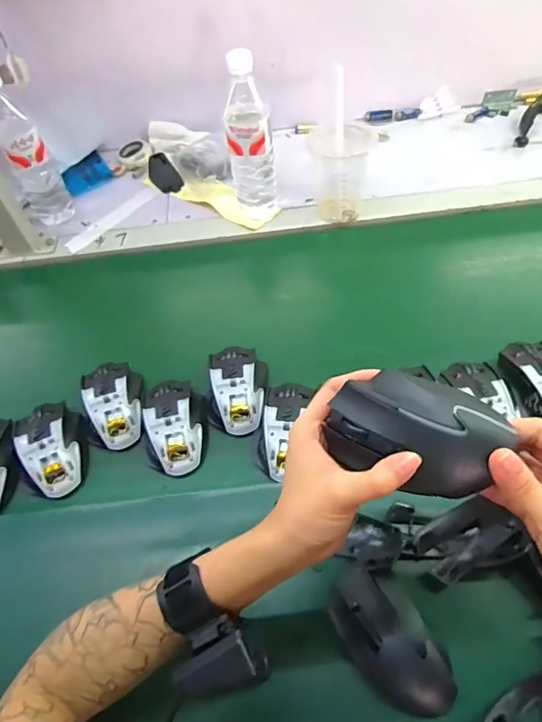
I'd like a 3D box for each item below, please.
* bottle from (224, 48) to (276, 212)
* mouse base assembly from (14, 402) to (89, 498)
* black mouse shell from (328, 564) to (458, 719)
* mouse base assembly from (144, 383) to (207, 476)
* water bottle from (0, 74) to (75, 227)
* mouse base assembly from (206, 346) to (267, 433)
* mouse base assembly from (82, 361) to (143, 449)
[{"bbox_3d":[-0.030,-0.311,0.688,0.064,0.217,0.064,-5,56,2],"label":"bottle"},{"bbox_3d":[-0.250,0.096,0.552,0.070,0.035,0.113,-26,58,-12],"label":"mouse base assembly"},{"bbox_3d":[0.098,0.239,0.406,0.059,0.033,0.124,-40,62,-20],"label":"black mouse shell"},{"bbox_3d":[-0.111,0.073,0.555,0.064,0.033,0.107,-3,56,3],"label":"mouse base assembly"},{"bbox_3d":[-0.373,-0.306,0.730,0.073,0.224,0.071,-30,59,-15],"label":"water bottle"},{"bbox_3d":[-0.041,0.032,0.577,0.070,0.034,0.107,1,56,6],"label":"mouse base assembly"},{"bbox_3d":[-0.189,0.047,0.580,0.067,0.032,0.114,-13,56,-4],"label":"mouse base assembly"}]

